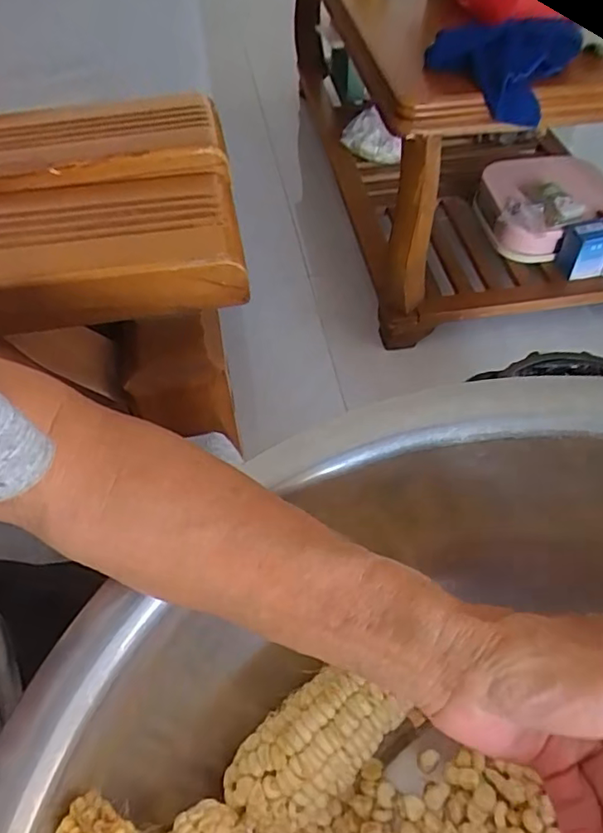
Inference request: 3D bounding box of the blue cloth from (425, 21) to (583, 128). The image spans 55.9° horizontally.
[{"bbox_3d":[0.229,-0.401,0.674,0.162,0.098,0.080,15,55,13],"label":"blue cloth"}]

